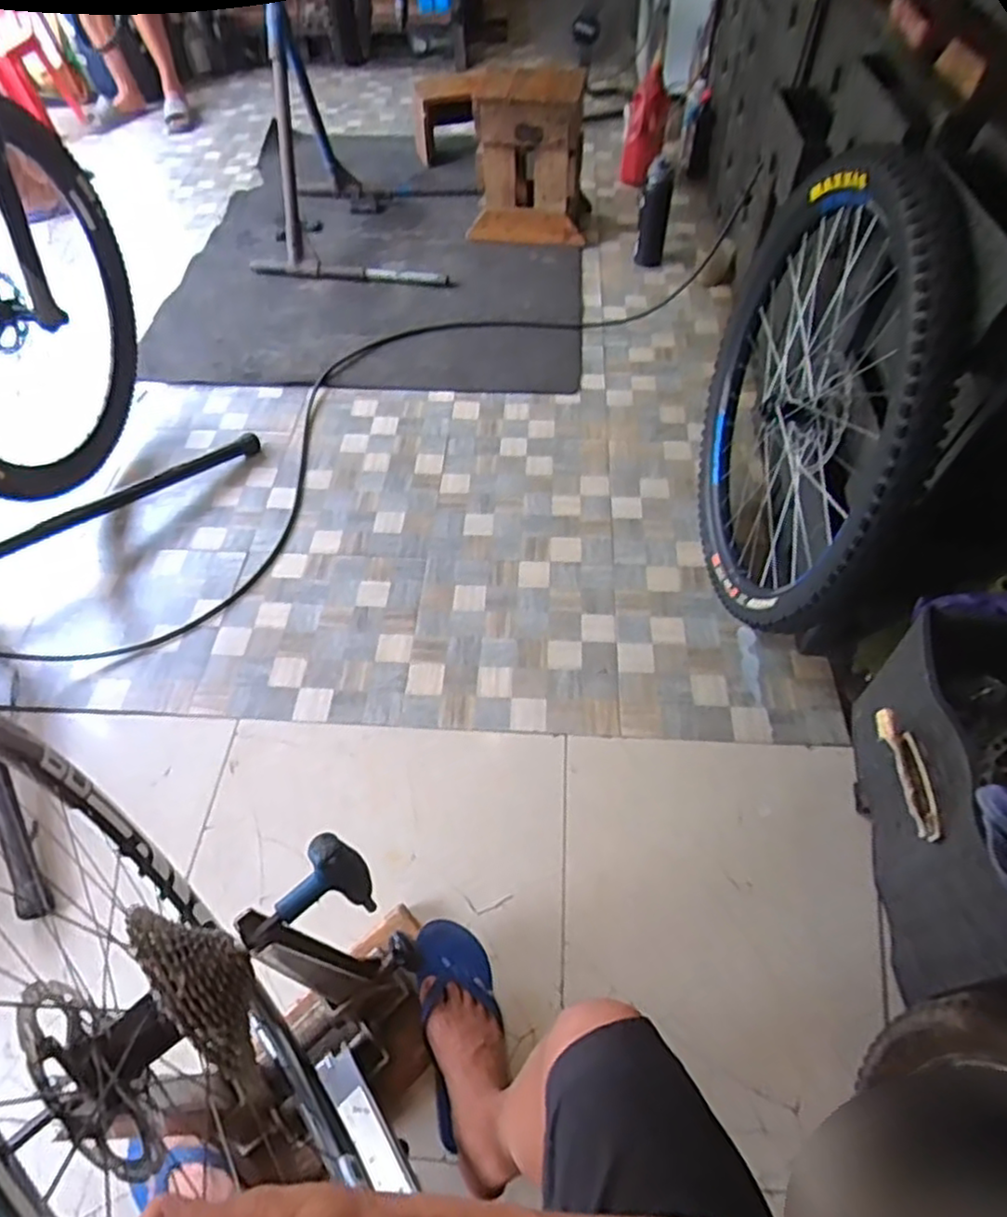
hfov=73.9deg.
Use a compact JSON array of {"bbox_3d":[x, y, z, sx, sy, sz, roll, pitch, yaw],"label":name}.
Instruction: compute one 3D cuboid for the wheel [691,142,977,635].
[{"bbox_3d":[0.487,-0.345,1.142,0.156,0.718,0.766,0,55,1],"label":"wheel"}]

